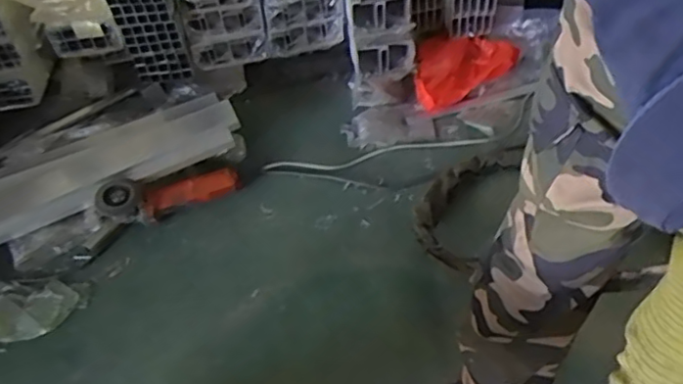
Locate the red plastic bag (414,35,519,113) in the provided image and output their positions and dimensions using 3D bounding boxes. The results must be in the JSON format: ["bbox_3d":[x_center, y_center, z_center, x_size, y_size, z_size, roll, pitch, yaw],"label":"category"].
[{"bbox_3d":[0.299,-0.287,1.483,0.239,0.094,0.214,4,49,9],"label":"red plastic bag"}]

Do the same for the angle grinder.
[{"bbox_3d":[-0.359,0.009,1.300,0.290,0.093,0.078,-13,49,-5],"label":"angle grinder"}]

